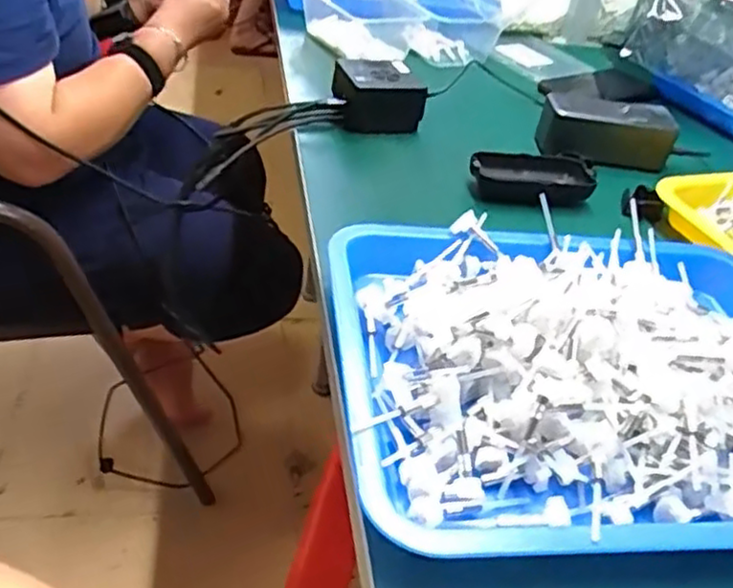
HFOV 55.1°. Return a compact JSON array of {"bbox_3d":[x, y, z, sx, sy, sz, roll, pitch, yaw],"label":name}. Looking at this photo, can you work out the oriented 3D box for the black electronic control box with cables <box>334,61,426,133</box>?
[{"bbox_3d":[0.012,-0.201,0.711,0.087,0.051,0.062,0,39,-12],"label":"black electronic control box with cables"}]

